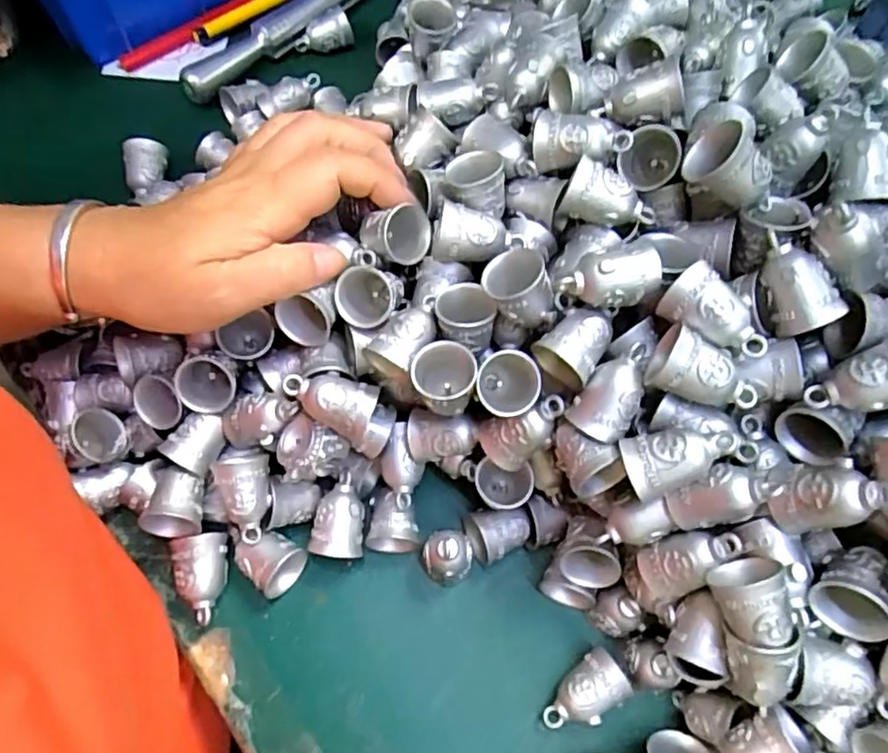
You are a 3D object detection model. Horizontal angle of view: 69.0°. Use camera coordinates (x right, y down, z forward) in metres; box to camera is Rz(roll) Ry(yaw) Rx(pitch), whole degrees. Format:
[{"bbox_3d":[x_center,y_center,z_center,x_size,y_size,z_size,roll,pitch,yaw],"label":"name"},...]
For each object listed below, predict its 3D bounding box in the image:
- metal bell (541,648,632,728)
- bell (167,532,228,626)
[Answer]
[{"bbox_3d":[0.059,0.134,0.273,0.036,0.020,0.022,-35,71,-16],"label":"metal bell"},{"bbox_3d":[-0.106,0.089,0.284,0.023,0.024,0.034,-9,66,-6],"label":"bell"}]

